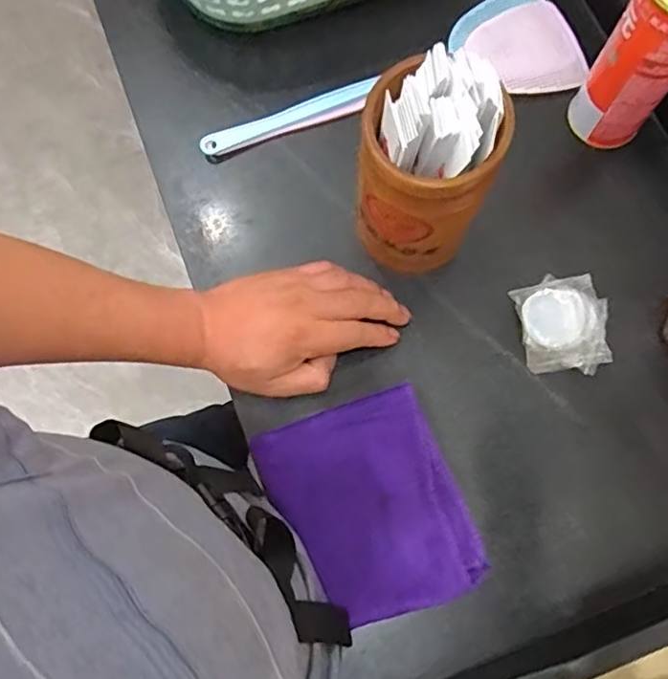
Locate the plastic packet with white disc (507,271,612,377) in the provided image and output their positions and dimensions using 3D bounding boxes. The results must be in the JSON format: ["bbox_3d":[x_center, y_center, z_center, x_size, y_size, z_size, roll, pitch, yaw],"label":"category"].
[{"bbox_3d":[0.192,-0.012,0.502,0.076,0.028,0.082,-1,75,1],"label":"plastic packet with white disc"}]

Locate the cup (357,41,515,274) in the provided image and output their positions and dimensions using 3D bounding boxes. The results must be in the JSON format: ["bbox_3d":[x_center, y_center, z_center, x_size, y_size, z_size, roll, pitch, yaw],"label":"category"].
[{"bbox_3d":[0.068,-0.122,0.459,0.093,0.180,0.092,0,75,1],"label":"cup"}]

